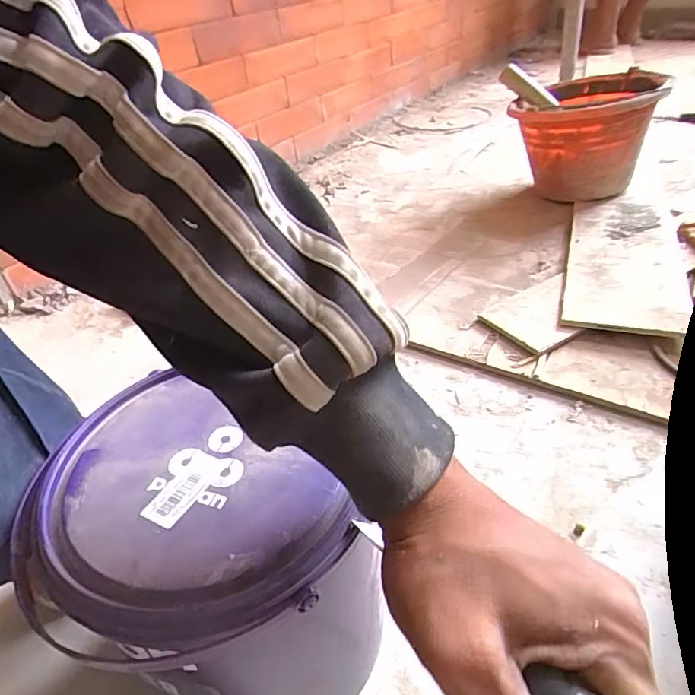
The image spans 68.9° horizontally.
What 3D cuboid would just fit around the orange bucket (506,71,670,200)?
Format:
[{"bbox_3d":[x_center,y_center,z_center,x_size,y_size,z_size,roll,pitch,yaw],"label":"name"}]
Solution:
[{"bbox_3d":[0.403,-0.366,0.891,0.206,0.175,0.204,7,40,18],"label":"orange bucket"}]

